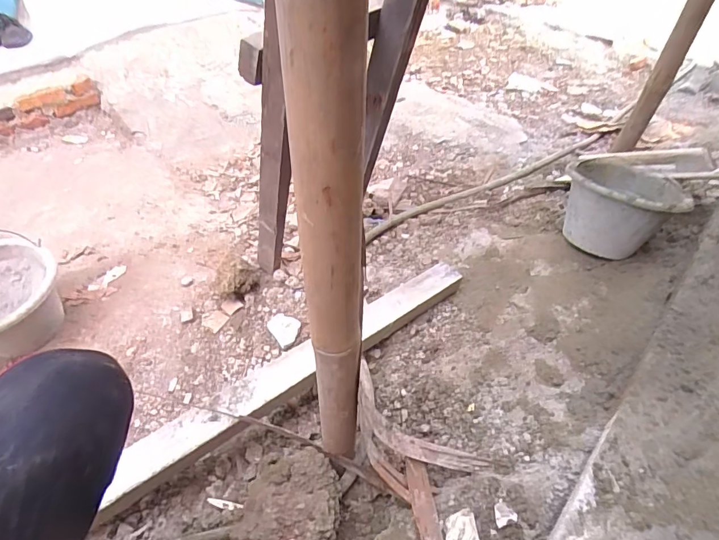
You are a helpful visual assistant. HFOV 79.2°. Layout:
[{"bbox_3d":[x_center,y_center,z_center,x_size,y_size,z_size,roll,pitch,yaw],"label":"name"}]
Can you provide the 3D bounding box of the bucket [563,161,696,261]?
[{"bbox_3d":[0.623,-0.155,1.035,0.237,0.182,0.263,33,53,30],"label":"bucket"}]

